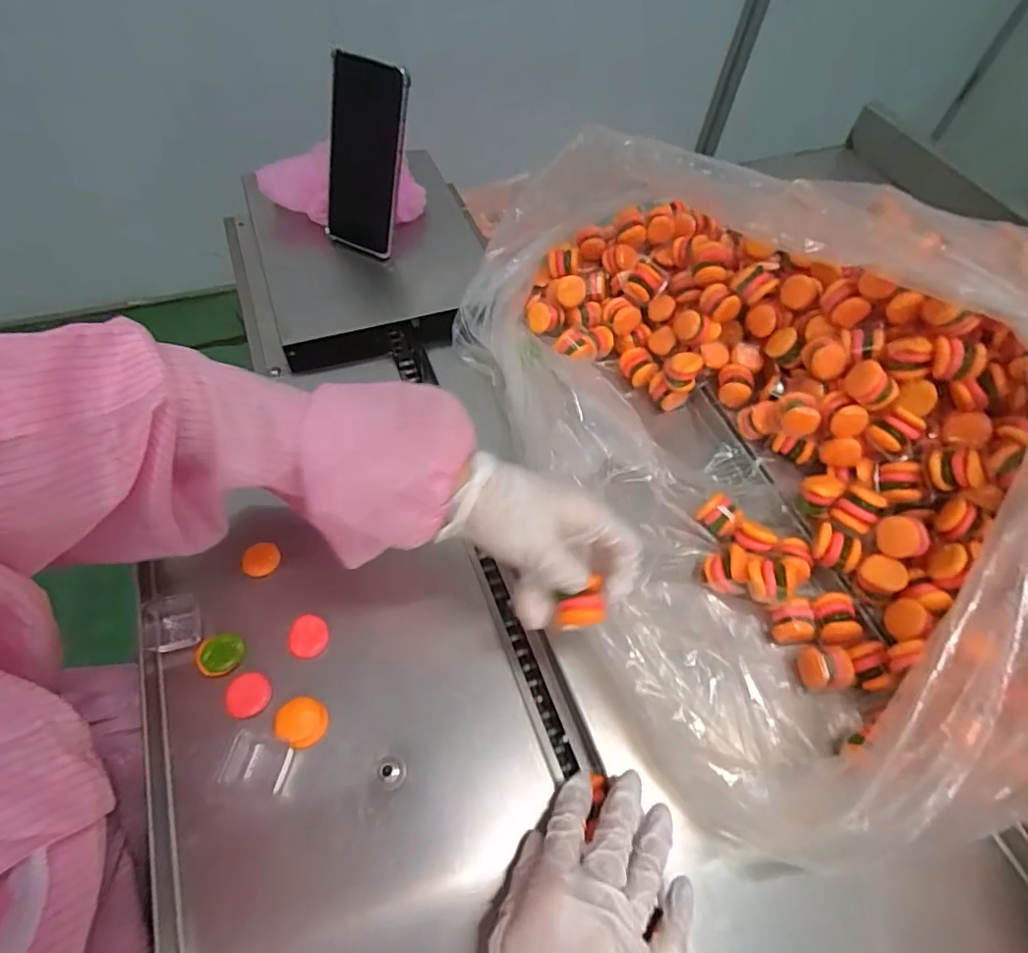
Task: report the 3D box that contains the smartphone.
[{"bbox_3d":[-0.150,-0.310,0.552,0.086,0.168,0.010,28,41,9],"label":"smartphone"}]

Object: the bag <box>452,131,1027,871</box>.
[{"bbox_3d":[0.205,-0.049,0.430,0.399,0.200,0.541,-7,58,-10],"label":"bag"}]

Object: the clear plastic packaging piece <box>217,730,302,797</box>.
[{"bbox_3d":[-0.160,0.184,0.358,0.040,0.022,0.029,11,57,2],"label":"clear plastic packaging piece"}]

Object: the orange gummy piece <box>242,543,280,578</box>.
[{"bbox_3d":[-0.195,0.066,0.434,0.020,0.021,0.028,40,63,19],"label":"orange gummy piece"}]

